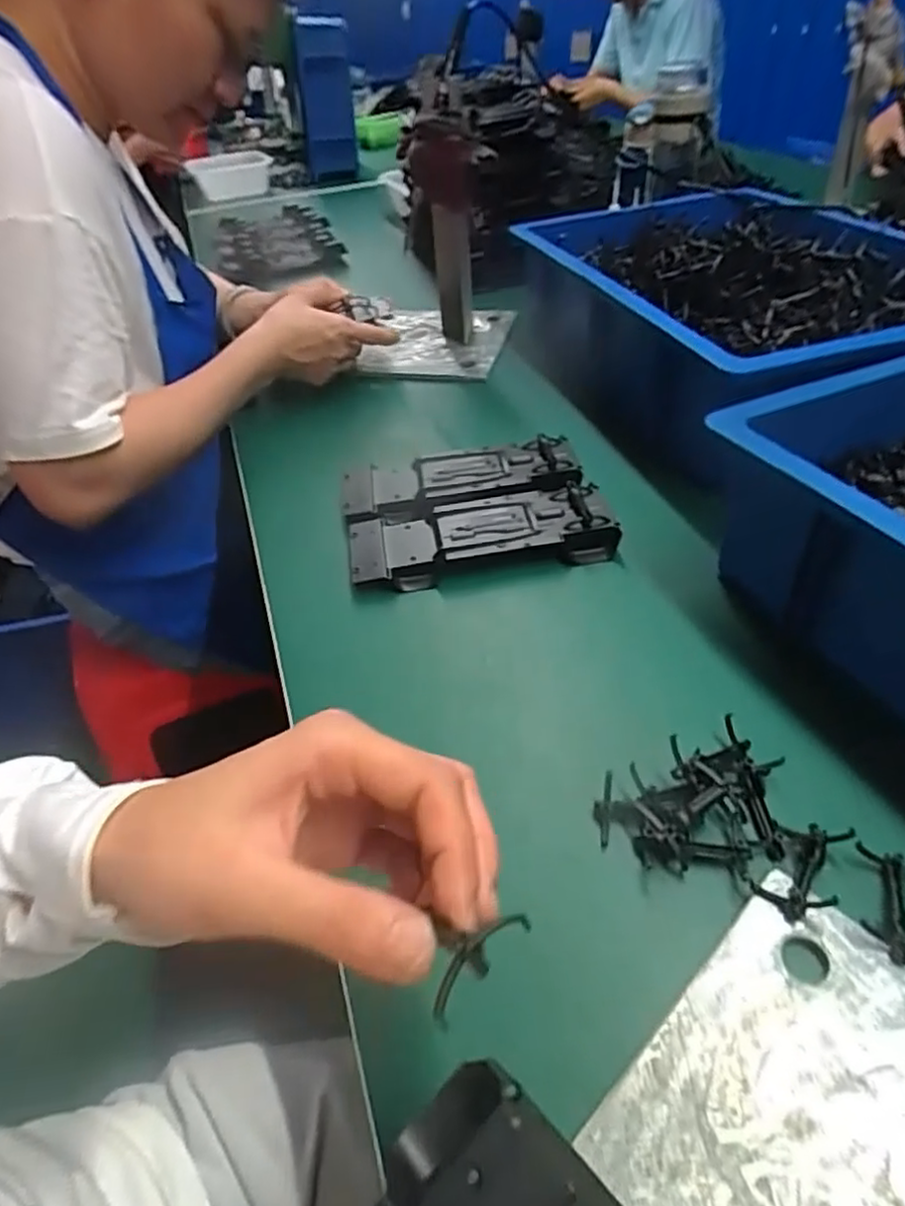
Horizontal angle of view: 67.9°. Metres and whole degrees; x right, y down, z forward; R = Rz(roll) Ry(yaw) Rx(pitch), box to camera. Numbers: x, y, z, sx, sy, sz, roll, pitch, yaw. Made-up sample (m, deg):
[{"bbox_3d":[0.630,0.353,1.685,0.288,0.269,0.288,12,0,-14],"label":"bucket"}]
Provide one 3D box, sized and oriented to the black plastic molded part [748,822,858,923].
[{"bbox_3d":[0.157,0.118,0.300,0.029,0.010,0.051,26,50,30],"label":"black plastic molded part"}]

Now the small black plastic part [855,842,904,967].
[{"bbox_3d":[0.192,0.128,0.285,0.034,0.008,0.049,13,45,19],"label":"small black plastic part"}]

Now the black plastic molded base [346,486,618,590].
[{"bbox_3d":[0.020,-0.051,0.501,0.194,0.025,0.073,-9,42,-4],"label":"black plastic molded base"}]

